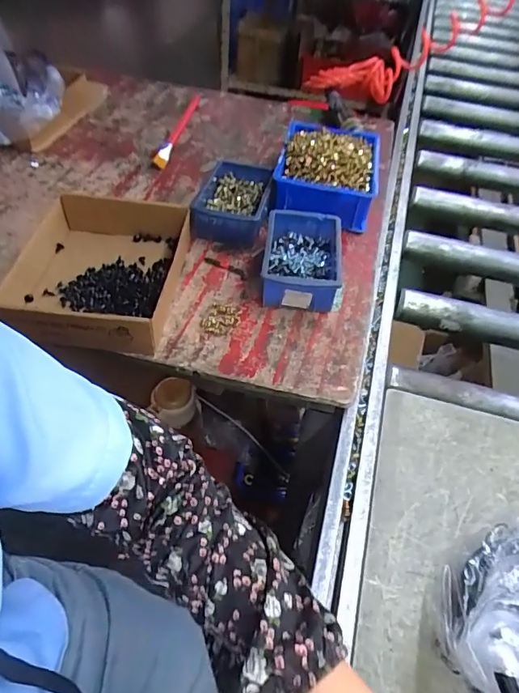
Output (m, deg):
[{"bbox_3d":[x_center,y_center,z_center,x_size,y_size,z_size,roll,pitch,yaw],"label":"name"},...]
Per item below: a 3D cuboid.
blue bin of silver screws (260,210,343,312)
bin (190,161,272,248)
[{"bbox_3d":[0.057,-0.114,0.598,0.103,0.049,0.149,6,49,0],"label":"blue bin of silver screws"},{"bbox_3d":[-0.038,-0.209,0.685,0.098,0.054,0.144,9,49,3],"label":"bin"}]

